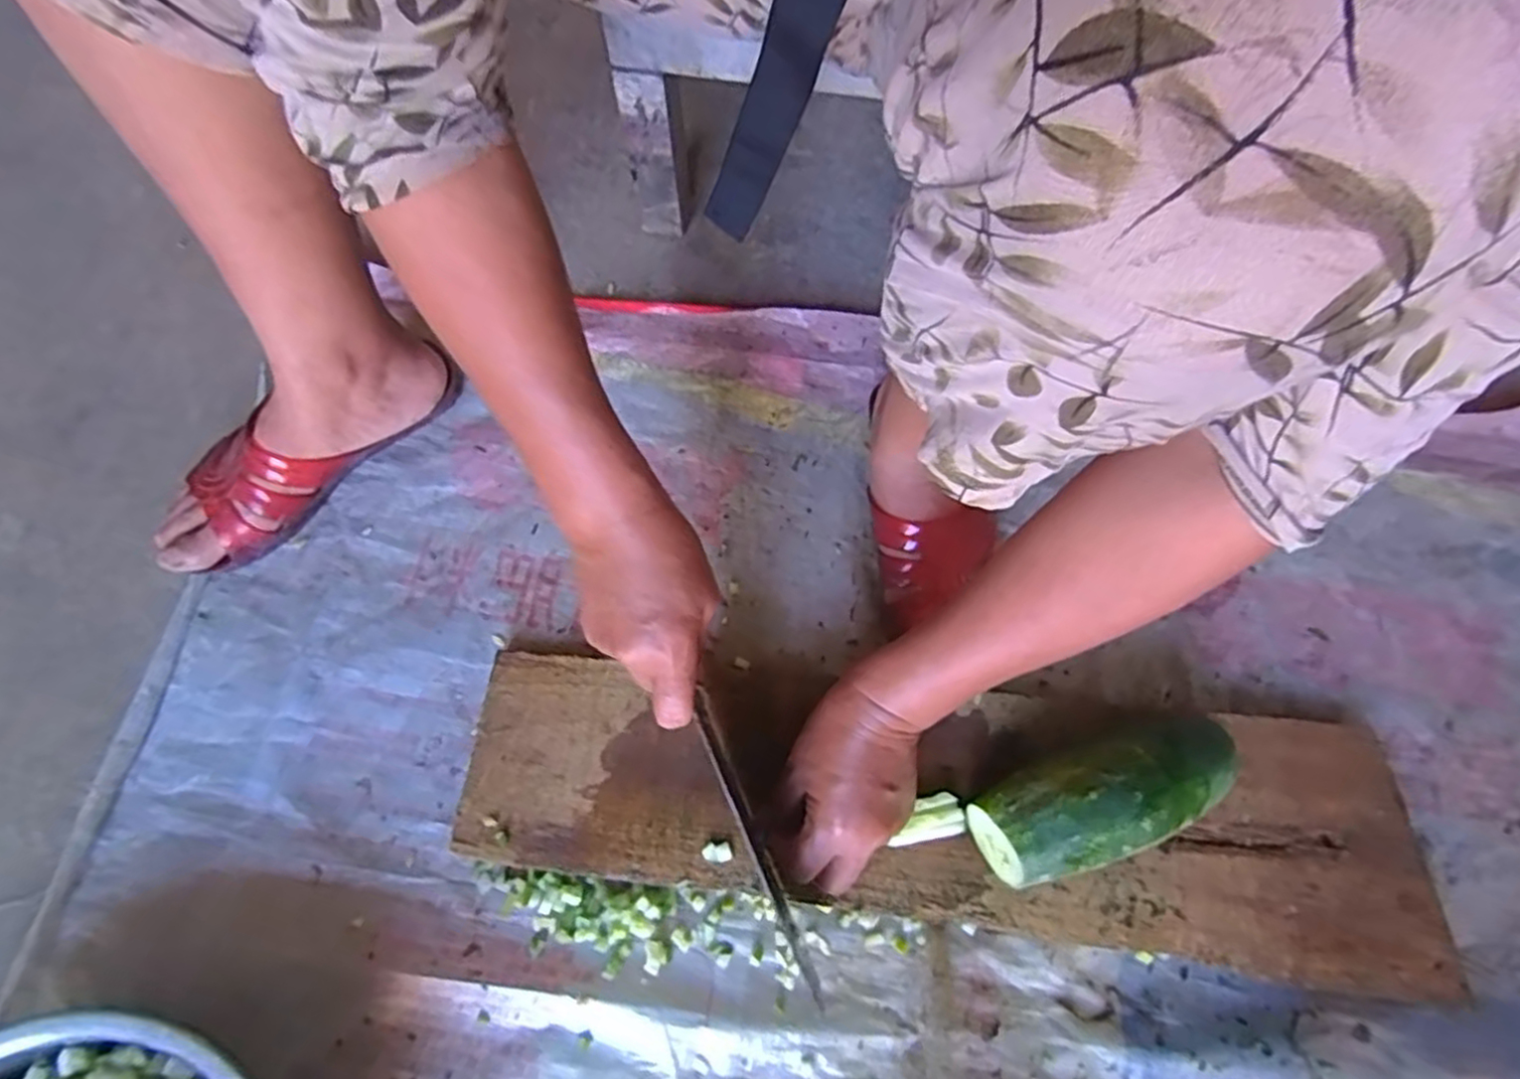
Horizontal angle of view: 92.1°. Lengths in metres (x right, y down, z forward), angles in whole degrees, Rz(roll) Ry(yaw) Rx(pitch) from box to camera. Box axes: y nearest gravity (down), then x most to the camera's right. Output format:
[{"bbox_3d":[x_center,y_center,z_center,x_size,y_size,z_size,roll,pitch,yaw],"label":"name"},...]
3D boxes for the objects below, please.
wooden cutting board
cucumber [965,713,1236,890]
[{"bbox_3d":[0.118,0.171,0.492,0.620,0.030,0.162,10,71,2],"label":"wooden cutting board"},{"bbox_3d":[0.216,0.156,0.455,0.164,0.070,0.061,-22,71,-5],"label":"cucumber"}]

